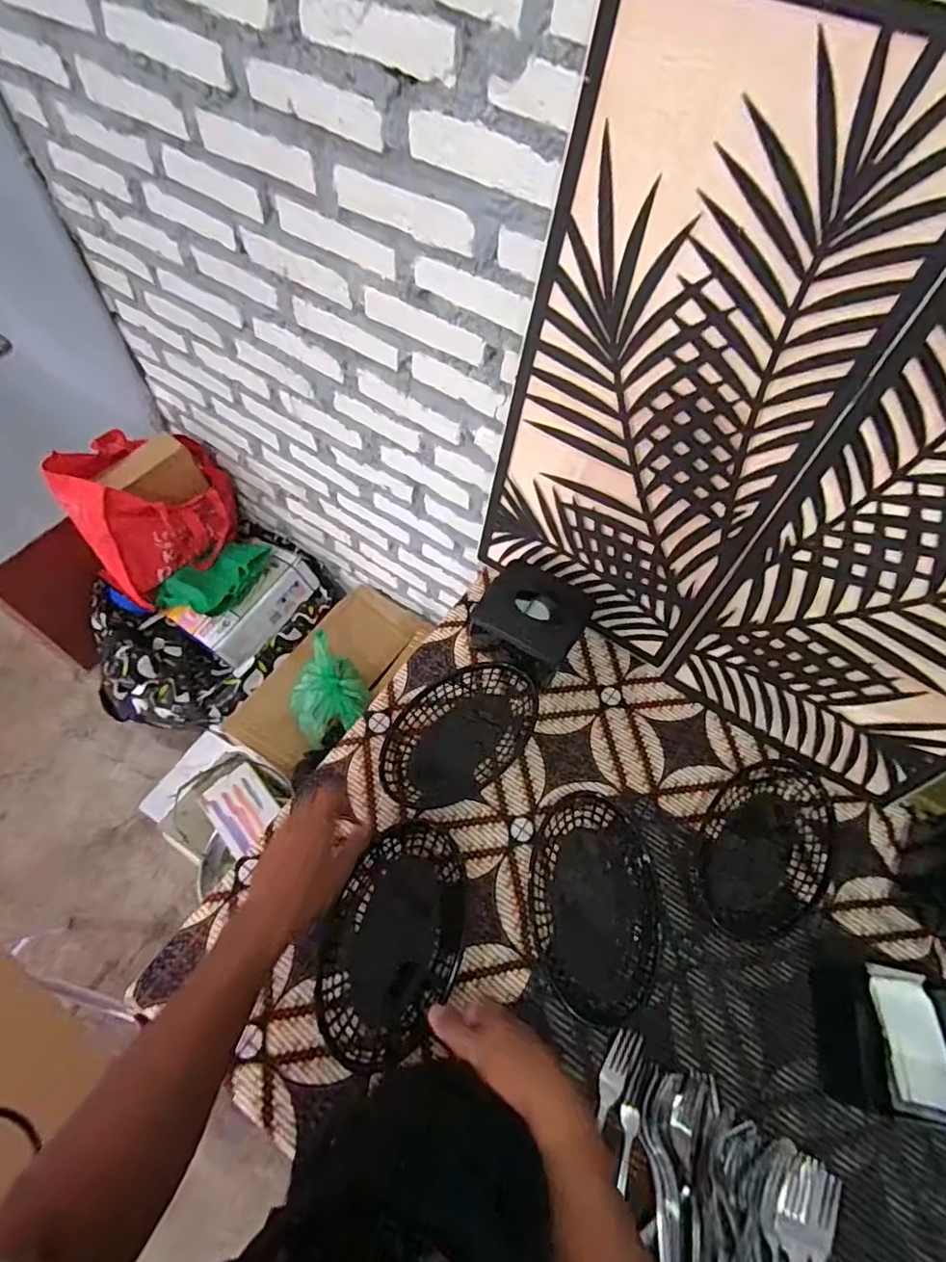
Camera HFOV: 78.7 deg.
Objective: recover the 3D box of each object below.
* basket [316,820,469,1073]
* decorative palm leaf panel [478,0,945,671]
[{"bbox_3d":[-0.077,0.310,0.587,0.128,0.039,0.215,19,61,7],"label":"basket"},{"bbox_3d":[0.181,-0.219,0.575,0.304,0.577,0.009,32,53,15],"label":"decorative palm leaf panel"}]

